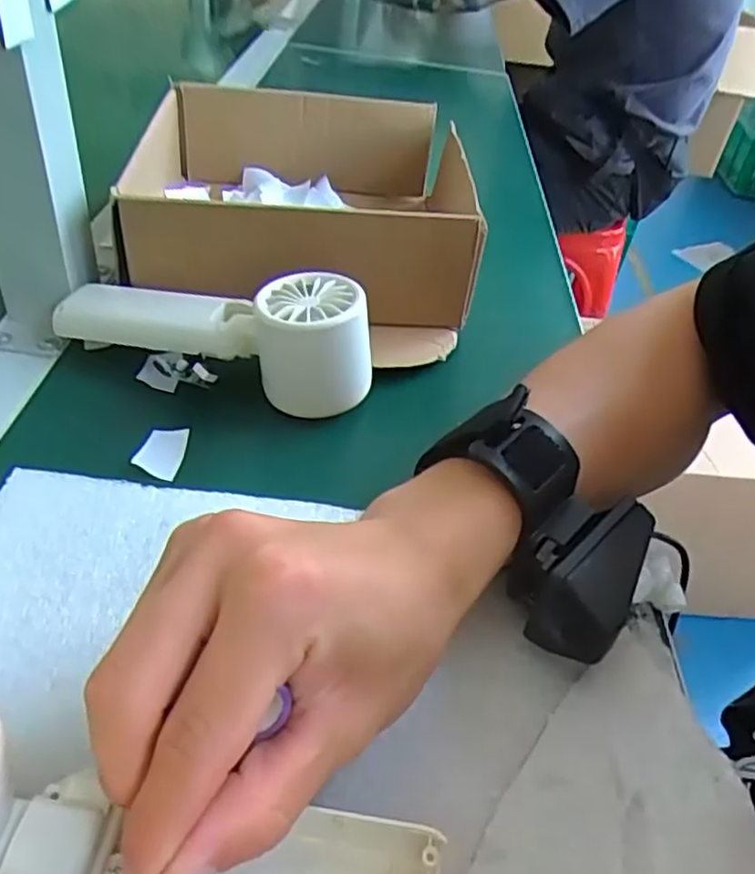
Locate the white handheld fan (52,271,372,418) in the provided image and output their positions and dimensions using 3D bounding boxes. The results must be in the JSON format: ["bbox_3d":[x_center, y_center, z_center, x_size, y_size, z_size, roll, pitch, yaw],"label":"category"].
[{"bbox_3d":[-0.084,-0.059,0.361,0.168,0.054,0.052,16,41,8],"label":"white handheld fan"}]

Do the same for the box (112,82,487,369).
[{"bbox_3d":[-0.047,-0.164,0.477,0.208,0.080,0.283,5,41,-4],"label":"box"}]

